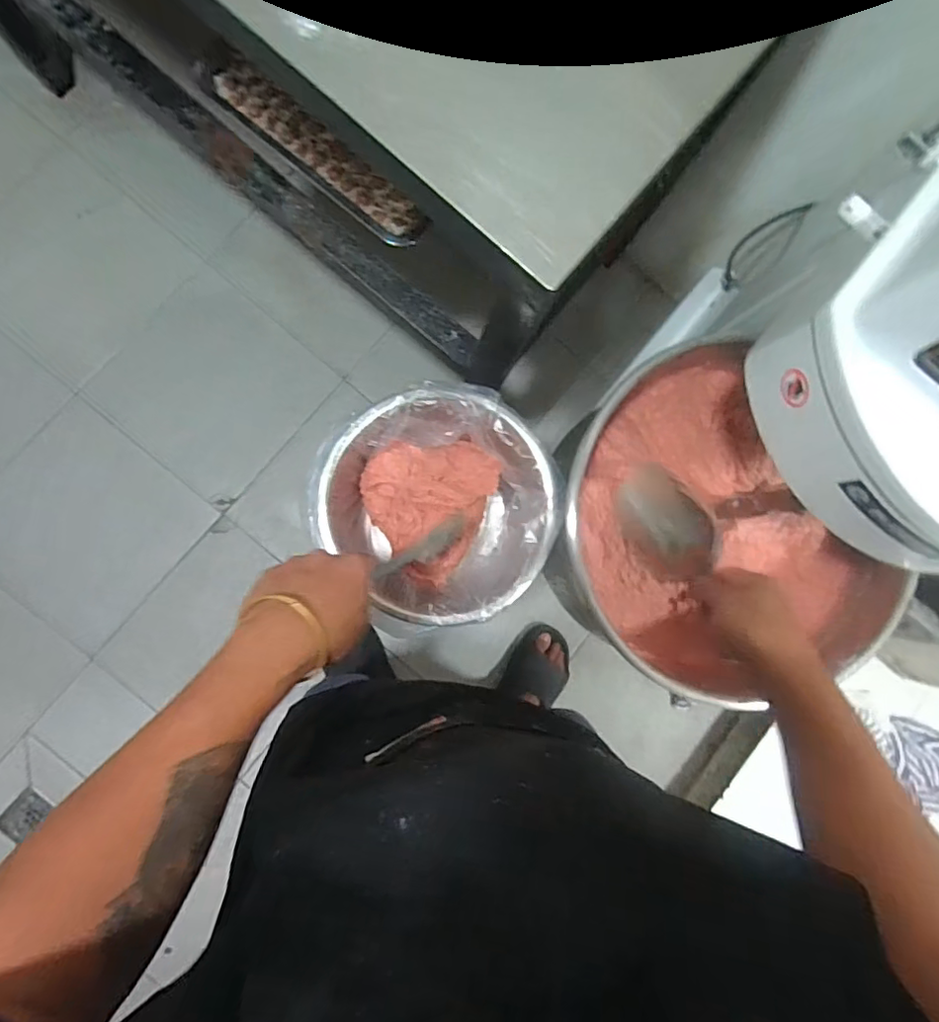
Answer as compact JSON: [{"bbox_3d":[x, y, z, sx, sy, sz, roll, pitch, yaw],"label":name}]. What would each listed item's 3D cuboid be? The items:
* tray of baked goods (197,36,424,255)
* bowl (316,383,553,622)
[{"bbox_3d":[-0.229,-0.518,0.828,0.384,0.034,0.066,41,82,-2],"label":"tray of baked goods"},{"bbox_3d":[-0.033,-0.007,0.760,0.270,0.125,0.280,0,86,-7],"label":"bowl"}]

